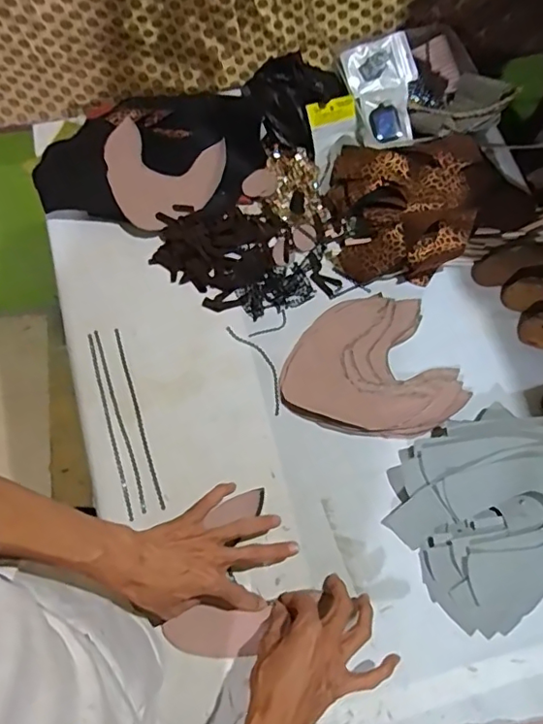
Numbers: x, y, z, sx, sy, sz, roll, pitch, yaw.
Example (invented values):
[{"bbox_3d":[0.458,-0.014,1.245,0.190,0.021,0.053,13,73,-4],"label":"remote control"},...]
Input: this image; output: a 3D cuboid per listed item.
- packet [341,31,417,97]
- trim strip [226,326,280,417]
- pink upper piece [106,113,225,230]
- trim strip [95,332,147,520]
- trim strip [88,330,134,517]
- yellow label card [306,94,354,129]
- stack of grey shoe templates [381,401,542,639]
[{"bbox_3d":[0.156,-0.429,0.783,0.102,0.016,0.073,-15,91,2],"label":"packet"},{"bbox_3d":[-0.014,0.005,0.687,0.030,0.005,0.130,-27,73,-11],"label":"trim strip"},{"bbox_3d":[-0.155,-0.252,0.746,0.154,0.029,0.152,14,70,4],"label":"pink upper piece"},{"bbox_3d":[-0.184,0.068,0.653,0.008,0.010,0.231,-18,71,-8],"label":"trim strip"},{"bbox_3d":[-0.196,0.074,0.650,0.007,0.009,0.232,-16,71,-7],"label":"trim strip"},{"bbox_3d":[0.082,-0.340,0.736,0.082,0.004,0.031,-26,113,-27],"label":"yellow label card"},{"bbox_3d":[0.254,0.147,0.599,0.245,0.090,0.195,-42,76,-15],"label":"stack of grey shoe templates"}]

